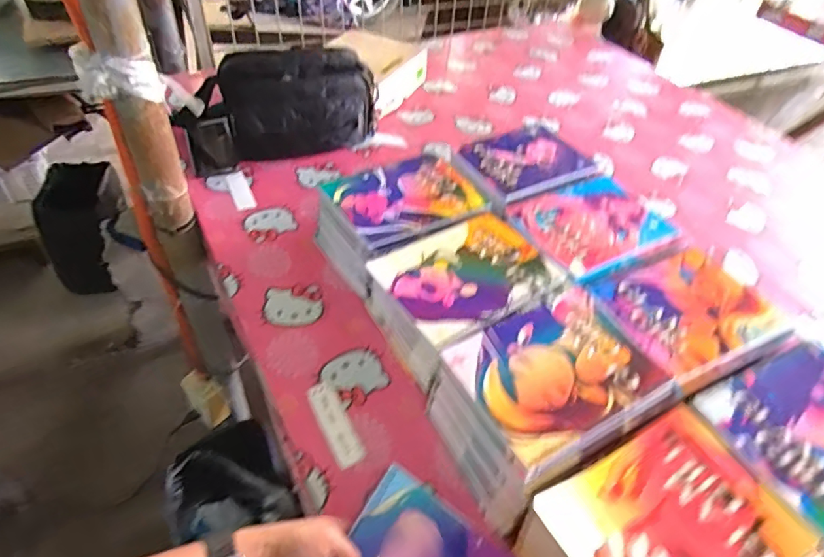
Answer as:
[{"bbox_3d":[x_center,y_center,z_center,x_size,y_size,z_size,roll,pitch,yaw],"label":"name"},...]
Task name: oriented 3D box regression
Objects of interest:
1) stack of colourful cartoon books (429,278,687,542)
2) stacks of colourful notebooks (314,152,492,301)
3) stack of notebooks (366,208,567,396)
[{"bbox_3d":[0.141,0.133,0.565,0.214,0.111,0.169,-20,51,-24],"label":"stack of colourful cartoon books"},{"bbox_3d":[-0.015,-0.079,0.755,0.214,0.109,0.166,-22,52,-25],"label":"stacks of colourful notebooks"},{"bbox_3d":[0.063,0.024,0.660,0.199,0.112,0.159,-23,52,-26],"label":"stack of notebooks"}]

